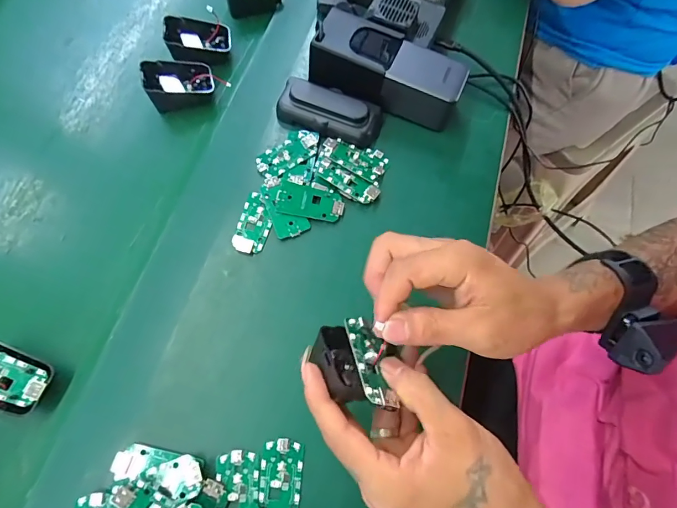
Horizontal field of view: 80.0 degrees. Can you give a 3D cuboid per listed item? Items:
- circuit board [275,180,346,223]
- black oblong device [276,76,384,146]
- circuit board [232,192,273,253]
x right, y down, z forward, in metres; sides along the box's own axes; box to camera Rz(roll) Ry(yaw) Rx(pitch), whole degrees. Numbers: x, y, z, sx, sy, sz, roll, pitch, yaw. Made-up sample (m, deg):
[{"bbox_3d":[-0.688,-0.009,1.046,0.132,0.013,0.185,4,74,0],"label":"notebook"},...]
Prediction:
[{"bbox_3d":[-0.027,-0.049,0.390,0.063,0.004,0.033,15,74,-3],"label":"circuit board"},{"bbox_3d":[-0.008,-0.148,0.423,0.106,0.030,0.048,20,69,8],"label":"black oblong device"},{"bbox_3d":[-0.080,-0.029,0.384,0.031,0.007,0.060,12,69,5],"label":"circuit board"}]

